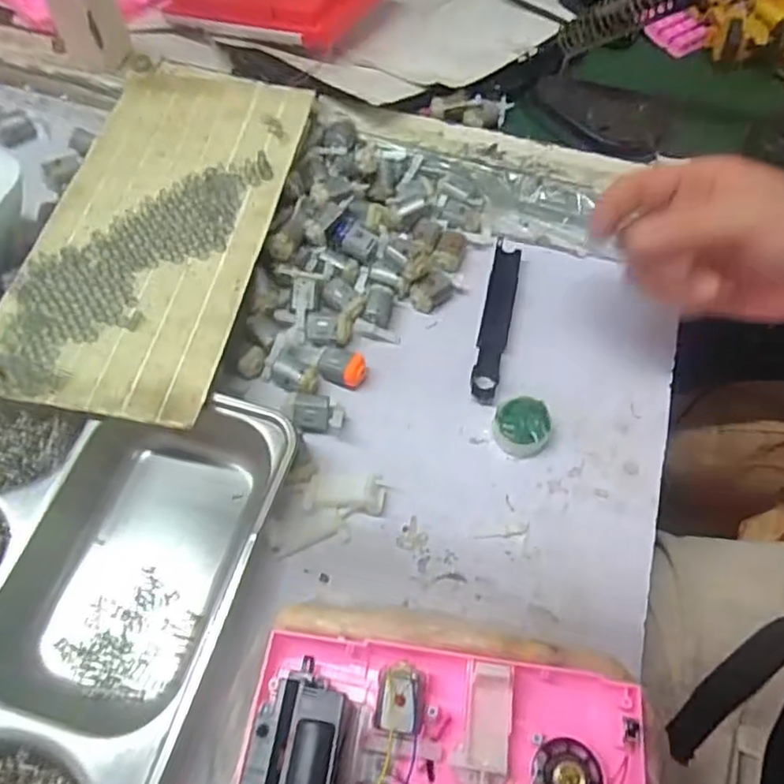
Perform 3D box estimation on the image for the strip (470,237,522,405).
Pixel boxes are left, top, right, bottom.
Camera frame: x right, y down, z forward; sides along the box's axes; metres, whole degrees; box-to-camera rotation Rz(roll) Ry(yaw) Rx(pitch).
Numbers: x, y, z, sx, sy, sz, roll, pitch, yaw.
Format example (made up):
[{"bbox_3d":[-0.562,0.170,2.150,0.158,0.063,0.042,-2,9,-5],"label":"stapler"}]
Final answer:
[{"bbox_3d":[0.069,-0.049,0.416,0.019,0.006,0.127,14,63,0],"label":"strip"}]

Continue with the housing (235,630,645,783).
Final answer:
[{"bbox_3d":[0.018,0.168,0.239,0.160,0.037,0.128,8,61,2],"label":"housing"}]

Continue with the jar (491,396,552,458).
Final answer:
[{"bbox_3d":[0.077,0.019,0.368,0.033,0.020,0.032,1,61,-2],"label":"jar"}]

